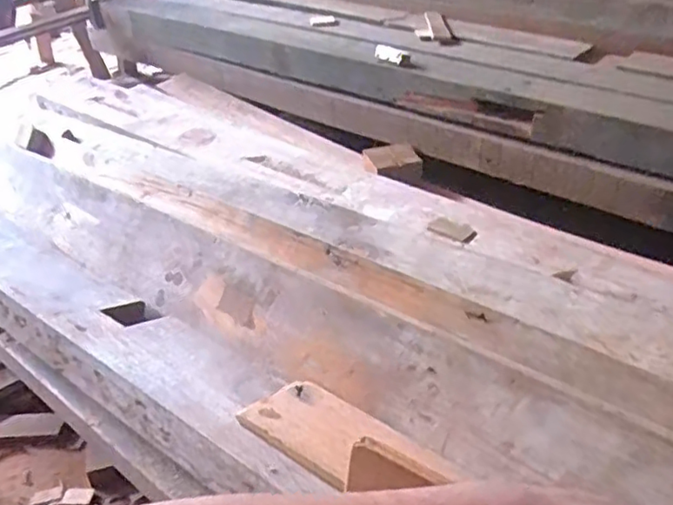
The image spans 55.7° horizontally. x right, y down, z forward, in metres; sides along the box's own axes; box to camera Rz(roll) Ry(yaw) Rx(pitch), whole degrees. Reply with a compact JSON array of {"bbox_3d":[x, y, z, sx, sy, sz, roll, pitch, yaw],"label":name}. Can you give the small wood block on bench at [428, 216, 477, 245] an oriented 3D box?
[{"bbox_3d":[0.175,-0.034,0.950,0.070,0.006,0.045,26,44,33],"label":"small wood block on bench"}]

